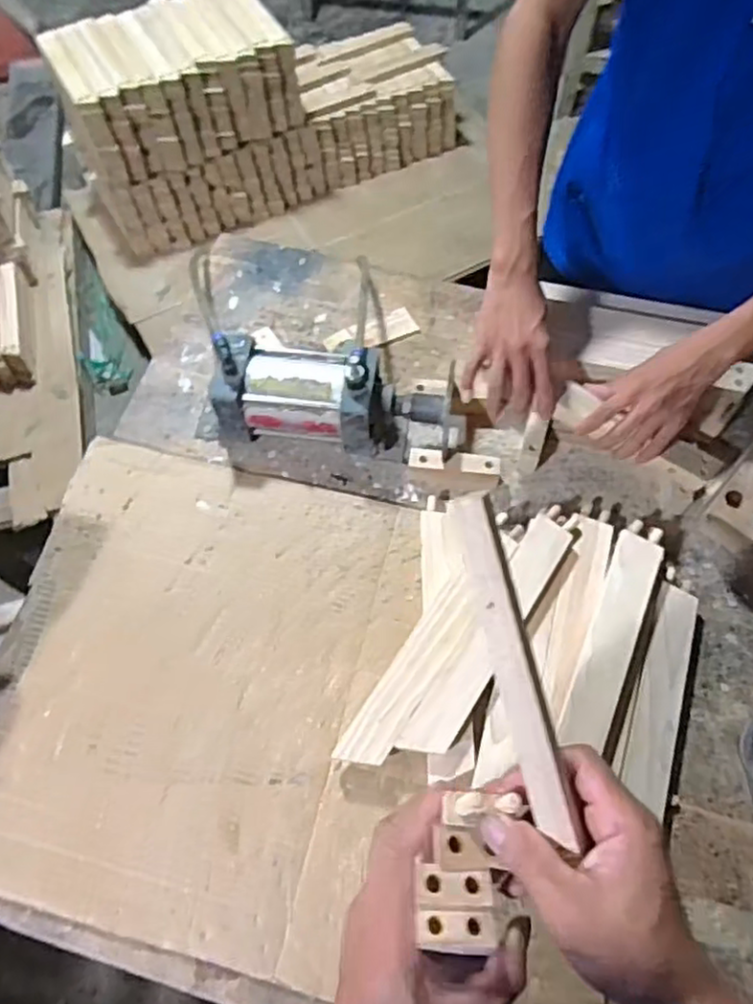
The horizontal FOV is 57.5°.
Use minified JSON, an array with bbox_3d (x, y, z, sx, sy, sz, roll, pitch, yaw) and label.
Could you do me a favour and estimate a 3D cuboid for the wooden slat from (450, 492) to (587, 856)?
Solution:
[{"bbox_3d":[0.077,0.094,0.375,0.021,0.013,0.201,-17,96,-8],"label":"wooden slat"}]

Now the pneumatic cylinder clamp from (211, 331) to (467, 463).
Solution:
[{"bbox_3d":[-0.042,-0.119,0.818,0.292,0.122,0.097,8,64,4],"label":"pneumatic cylinder clamp"}]

